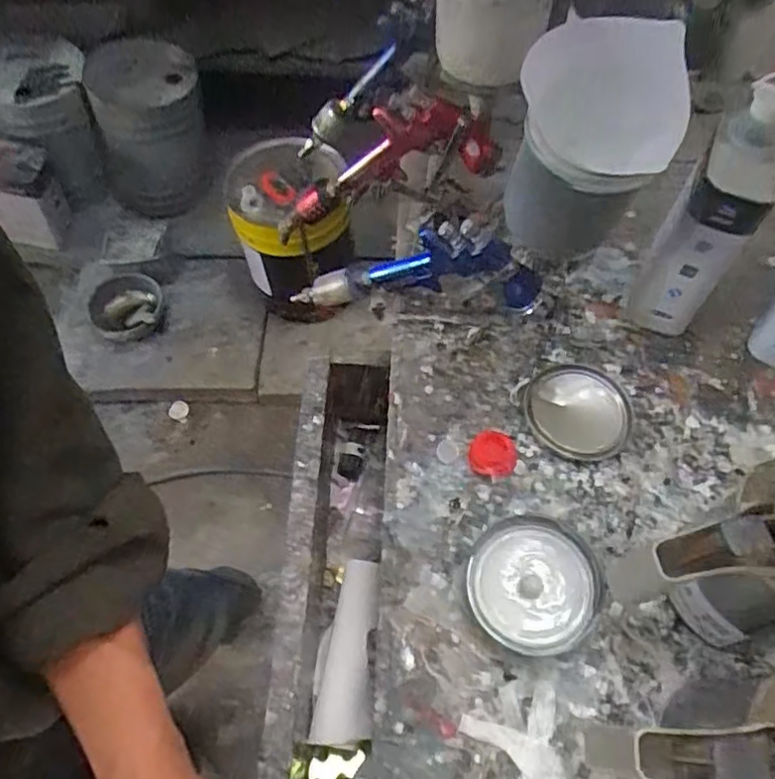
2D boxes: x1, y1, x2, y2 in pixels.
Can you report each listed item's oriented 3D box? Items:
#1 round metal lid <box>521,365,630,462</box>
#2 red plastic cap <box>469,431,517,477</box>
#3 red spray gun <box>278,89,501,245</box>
[{"bbox_3d":[0.178,0.020,0.607,0.096,0.012,0.091,0,61,0],"label":"round metal lid"},{"bbox_3d":[0.095,0.057,0.585,0.041,0.010,0.043,0,61,0],"label":"red plastic cap"},{"bbox_3d":[-0.021,-0.227,0.716,0.300,0.106,0.045,-15,51,41],"label":"red spray gun"}]

